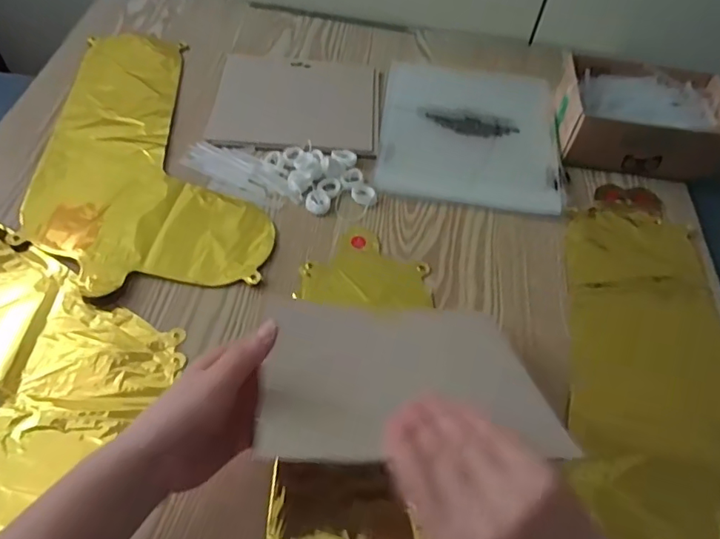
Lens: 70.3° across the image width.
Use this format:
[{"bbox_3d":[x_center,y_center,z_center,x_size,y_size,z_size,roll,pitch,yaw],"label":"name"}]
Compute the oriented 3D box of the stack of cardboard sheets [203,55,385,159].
[{"bbox_3d":[-0.077,-0.206,0.633,0.201,0.008,0.178,4,55,-3],"label":"stack of cardboard sheets"}]

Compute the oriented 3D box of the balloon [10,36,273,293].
[{"bbox_3d":[-0.231,-0.147,0.578,0.232,0.008,0.398,-5,56,-9],"label":"balloon"}]

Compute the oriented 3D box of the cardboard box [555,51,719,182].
[{"bbox_3d":[0.334,-0.184,0.613,0.191,0.061,0.145,7,55,-1],"label":"cardboard box"}]

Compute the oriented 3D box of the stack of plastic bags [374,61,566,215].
[{"bbox_3d":[0.132,-0.174,0.620,0.206,0.018,0.234,8,55,1],"label":"stack of plastic bags"}]

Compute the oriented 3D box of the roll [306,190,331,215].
[{"bbox_3d":[-0.044,-0.071,0.539,0.025,0.006,0.028,2,55,-4],"label":"roll"}]

